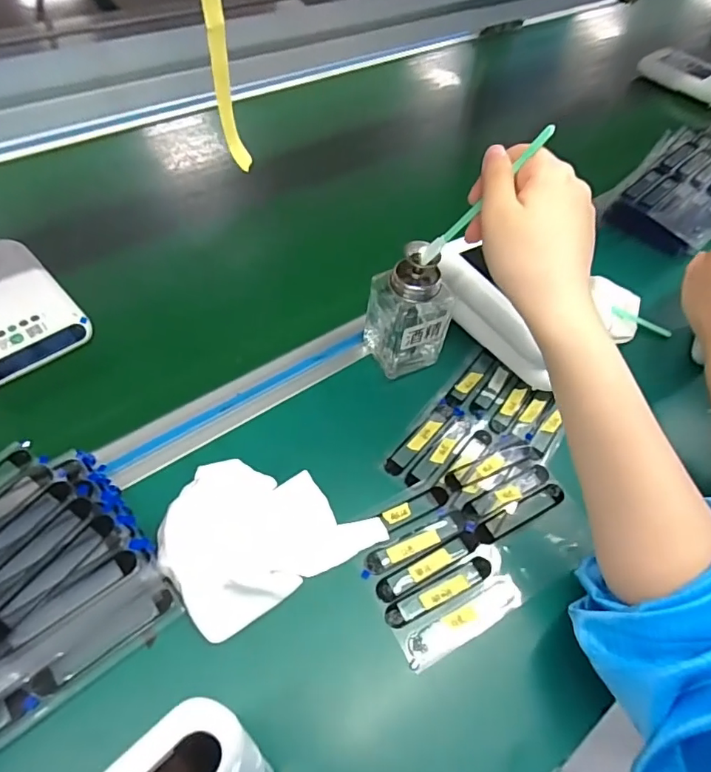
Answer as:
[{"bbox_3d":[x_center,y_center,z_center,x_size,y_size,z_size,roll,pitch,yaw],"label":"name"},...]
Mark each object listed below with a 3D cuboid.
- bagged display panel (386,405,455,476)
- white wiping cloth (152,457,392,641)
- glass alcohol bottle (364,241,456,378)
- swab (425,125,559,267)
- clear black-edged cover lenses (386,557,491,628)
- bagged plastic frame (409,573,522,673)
[{"bbox_3d":[0.052,0.041,0.415,0.017,0.004,0.080,36,58,19],"label":"bagged display panel"},{"bbox_3d":[-0.064,0.090,0.352,0.128,0.029,0.103,-26,61,-23],"label":"white wiping cloth"},{"bbox_3d":[0.045,-0.059,0.421,0.058,0.113,0.053,-17,57,-17],"label":"glass alcohol bottle"},{"bbox_3d":[0.080,-0.117,0.332,0.007,0.120,0.010,34,52,-13],"label":"swab"},{"bbox_3d":[0.057,0.137,0.344,0.080,0.005,0.015,-21,59,-20],"label":"clear black-edged cover lenses"},{"bbox_3d":[0.070,0.149,0.332,0.085,0.004,0.021,-23,60,-21],"label":"bagged plastic frame"}]

